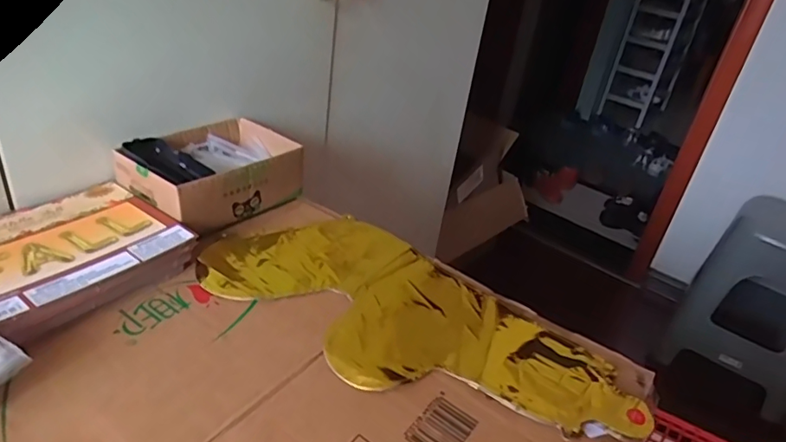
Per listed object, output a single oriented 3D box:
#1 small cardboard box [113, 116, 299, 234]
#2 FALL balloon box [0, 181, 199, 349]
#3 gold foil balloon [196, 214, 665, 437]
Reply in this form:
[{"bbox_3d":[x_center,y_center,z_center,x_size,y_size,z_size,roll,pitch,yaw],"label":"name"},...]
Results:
[{"bbox_3d":[-0.220,-0.059,0.652,0.139,0.069,0.177,26,35,29],"label":"small cardboard box"},{"bbox_3d":[-0.315,0.032,0.518,0.168,0.031,0.191,23,34,24],"label":"FALL balloon box"},{"bbox_3d":[0.018,0.092,0.519,0.415,0.010,0.193,26,35,28],"label":"gold foil balloon"}]

